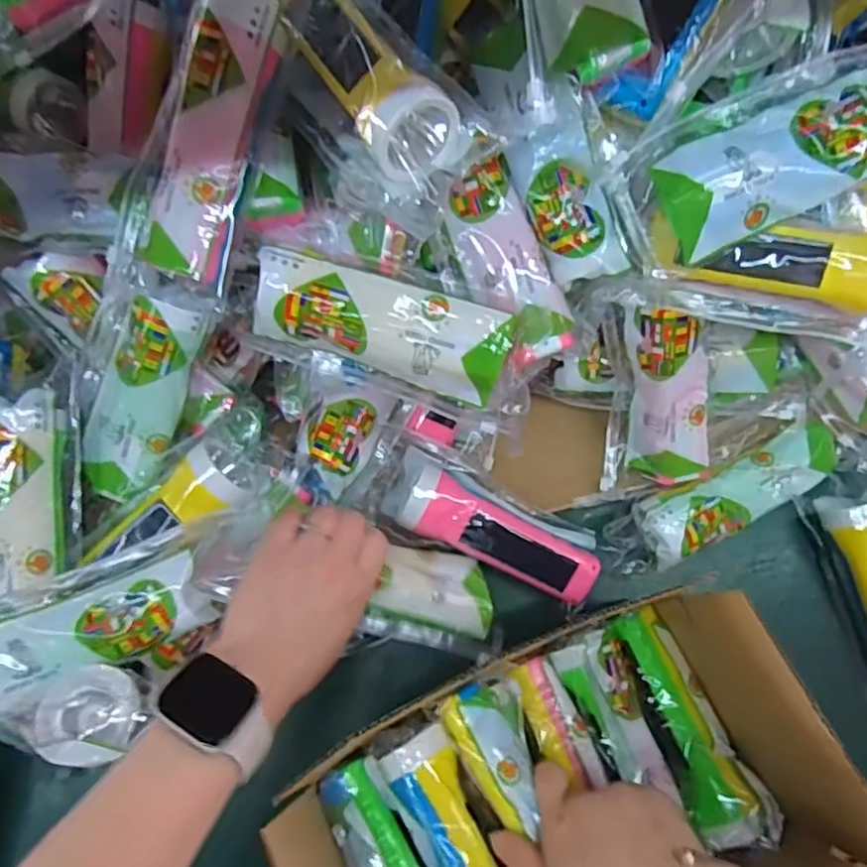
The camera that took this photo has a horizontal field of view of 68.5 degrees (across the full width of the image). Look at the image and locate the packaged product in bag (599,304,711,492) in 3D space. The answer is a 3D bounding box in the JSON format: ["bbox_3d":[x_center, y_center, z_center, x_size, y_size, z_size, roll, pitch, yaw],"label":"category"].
[{"bbox_3d":[0.174,-0.028,0.488,0.076,0.151,0.039,-5,32,1],"label":"packaged product in bag"}]

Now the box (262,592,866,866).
[{"bbox_3d":[0.083,0.235,0.372,0.272,0.144,0.192,-24,72,-5],"label":"box"}]

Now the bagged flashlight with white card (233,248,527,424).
[{"bbox_3d":[-0.024,-0.068,0.424,0.190,0.076,0.069,17,73,-5],"label":"bagged flashlight with white card"}]

